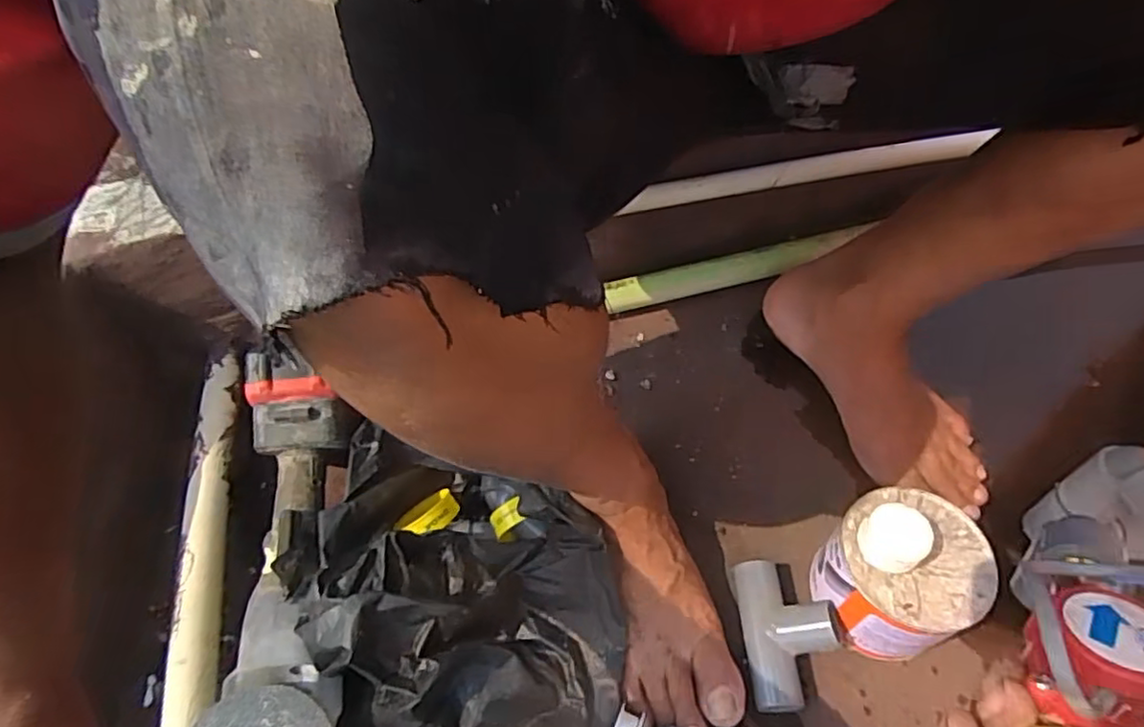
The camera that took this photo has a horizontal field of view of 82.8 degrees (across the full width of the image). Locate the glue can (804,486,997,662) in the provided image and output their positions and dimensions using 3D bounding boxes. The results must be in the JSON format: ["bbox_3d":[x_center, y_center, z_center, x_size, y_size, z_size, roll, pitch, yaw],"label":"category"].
[{"bbox_3d":[0.235,0.150,0.468,0.096,0.111,0.097,-2,55,2],"label":"glue can"}]

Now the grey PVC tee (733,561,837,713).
[{"bbox_3d":[0.155,0.197,0.479,0.058,0.046,0.104,-3,55,2],"label":"grey PVC tee"}]

